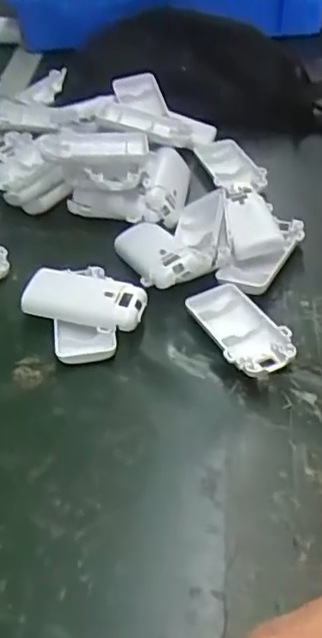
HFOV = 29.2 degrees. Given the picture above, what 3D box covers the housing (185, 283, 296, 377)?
[{"bbox_3d":[0.060,0.007,0.464,0.047,0.018,0.094,-22,50,-17],"label":"housing"}]

